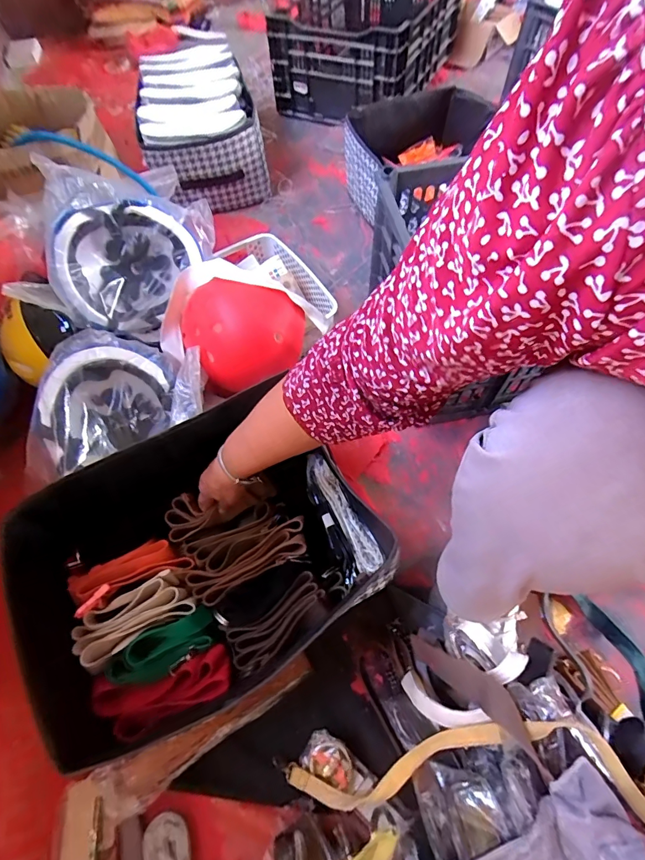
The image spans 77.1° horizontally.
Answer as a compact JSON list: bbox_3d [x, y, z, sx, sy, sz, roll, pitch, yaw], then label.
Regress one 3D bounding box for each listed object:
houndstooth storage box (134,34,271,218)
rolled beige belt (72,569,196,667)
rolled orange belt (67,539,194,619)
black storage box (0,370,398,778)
[{"bbox_3d":[-0.326,-0.810,1.084,0.280,0.197,0.467,-16,61,-6],"label":"houndstooth storage box"},{"bbox_3d":[-0.248,0.243,0.527,0.148,0.043,0.070,-30,64,-13],"label":"rolled beige belt"},{"bbox_3d":[-0.267,0.192,0.552,0.153,0.034,0.061,-27,63,-12],"label":"rolled orange belt"},{"bbox_3d":[-0.156,0.163,0.534,0.433,0.156,0.301,-27,63,-11],"label":"black storage box"}]

